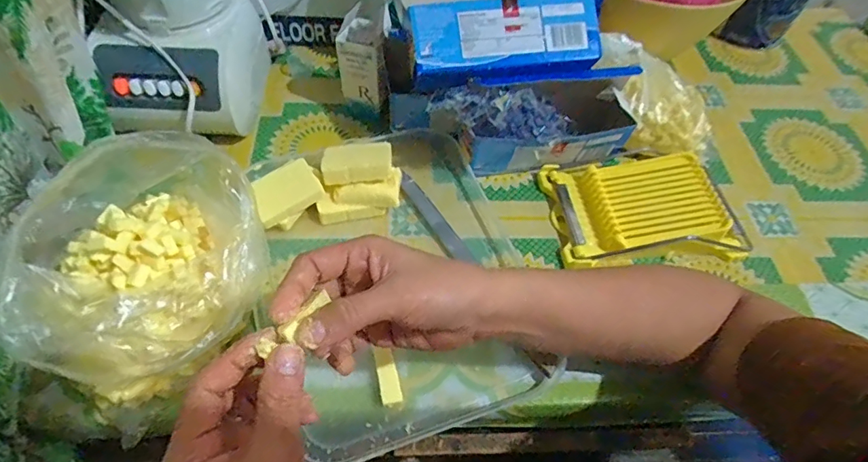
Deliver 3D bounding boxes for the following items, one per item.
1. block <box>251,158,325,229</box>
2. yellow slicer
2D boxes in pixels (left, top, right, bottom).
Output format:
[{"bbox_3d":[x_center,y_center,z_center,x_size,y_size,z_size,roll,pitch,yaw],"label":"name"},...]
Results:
[{"bbox_3d":[-0.140,-0.037,0.465,0.063,0.011,0.044,-32,83,-16],"label":"block"},{"bbox_3d":[0.218,-0.032,0.517,0.191,0.034,0.141,-5,55,-8],"label":"yellow slicer"}]

